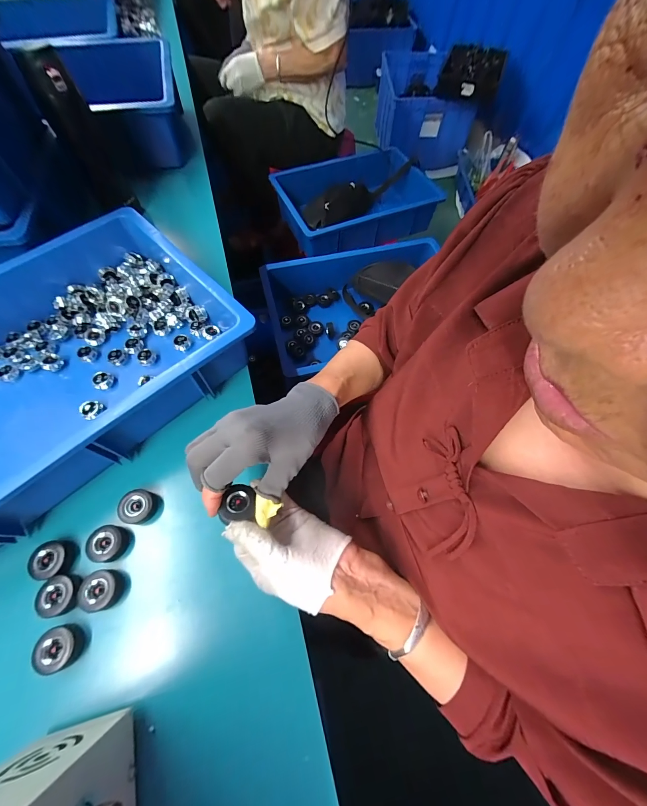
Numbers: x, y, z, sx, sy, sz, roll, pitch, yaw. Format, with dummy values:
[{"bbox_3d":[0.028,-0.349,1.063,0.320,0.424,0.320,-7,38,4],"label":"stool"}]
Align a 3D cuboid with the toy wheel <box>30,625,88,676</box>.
[{"bbox_3d":[-0.257,0.239,0.305,0.035,0.023,0.037,1,64,-2],"label":"toy wheel"}]

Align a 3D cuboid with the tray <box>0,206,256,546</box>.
[{"bbox_3d":[-0.352,-0.033,0.389,0.459,0.097,0.301,-41,72,-19],"label":"tray"}]

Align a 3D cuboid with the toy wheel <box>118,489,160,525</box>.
[{"bbox_3d":[-0.217,0.122,0.366,0.036,0.022,0.038,1,64,-2],"label":"toy wheel"}]

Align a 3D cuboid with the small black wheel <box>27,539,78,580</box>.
[{"bbox_3d":[-0.295,0.170,0.339,0.036,0.019,0.037,1,64,-2],"label":"small black wheel"}]

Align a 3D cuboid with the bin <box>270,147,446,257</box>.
[{"bbox_3d":[0.112,-0.640,0.990,0.475,0.122,0.334,-22,67,-12],"label":"bin"}]

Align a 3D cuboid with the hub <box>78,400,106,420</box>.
[{"bbox_3d":[-0.305,0.009,0.410,0.023,0.016,0.026,27,66,11],"label":"hub"}]

